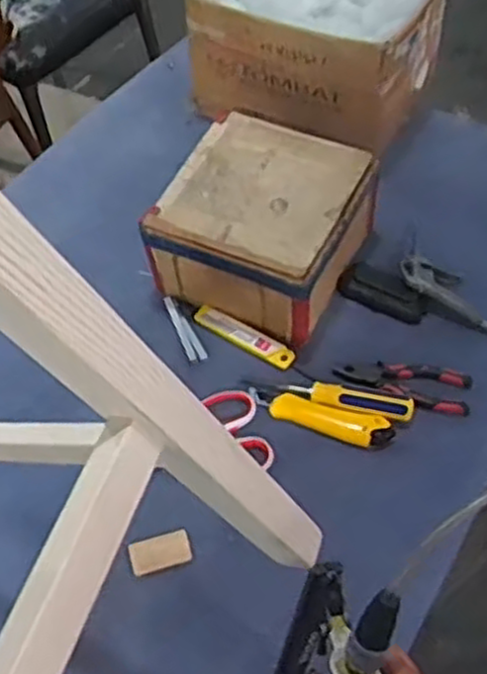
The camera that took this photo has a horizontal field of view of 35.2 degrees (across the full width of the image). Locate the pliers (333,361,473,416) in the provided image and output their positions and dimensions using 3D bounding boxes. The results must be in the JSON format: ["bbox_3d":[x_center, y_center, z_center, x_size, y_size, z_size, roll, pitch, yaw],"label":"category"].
[{"bbox_3d":[0.182,0.051,0.878,0.153,0.014,0.062,9,56,9],"label":"pliers"}]

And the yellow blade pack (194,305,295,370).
[{"bbox_3d":[0.000,-0.002,0.916,0.134,0.012,0.025,29,62,21],"label":"yellow blade pack"}]

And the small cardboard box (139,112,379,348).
[{"bbox_3d":[0.026,-0.134,0.935,0.210,0.130,0.206,22,59,17],"label":"small cardboard box"}]

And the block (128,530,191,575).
[{"bbox_3d":[-0.085,0.220,0.786,0.061,0.005,0.036,-16,56,-8],"label":"block"}]

